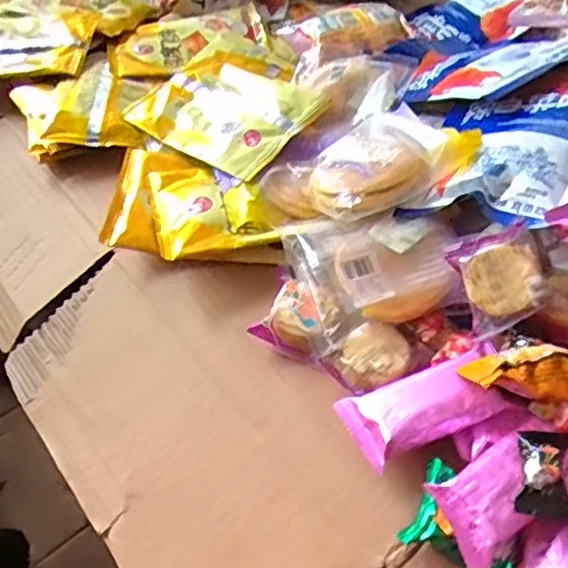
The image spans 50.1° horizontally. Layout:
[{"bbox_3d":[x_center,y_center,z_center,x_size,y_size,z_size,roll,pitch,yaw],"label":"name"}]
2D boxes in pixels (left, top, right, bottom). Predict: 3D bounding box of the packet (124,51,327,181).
[{"bbox_3d":[-0.045,-0.152,0.506,0.149,0.025,0.118,32,59,26],"label":"packet"}]

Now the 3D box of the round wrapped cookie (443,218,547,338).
[{"bbox_3d":[0.125,-0.003,0.352,0.048,0.016,0.055,-27,81,27],"label":"round wrapped cookie"}]

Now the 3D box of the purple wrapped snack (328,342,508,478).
[{"bbox_3d":[0.075,0.067,0.334,0.086,0.014,0.042,-21,51,3],"label":"purple wrapped snack"}]

